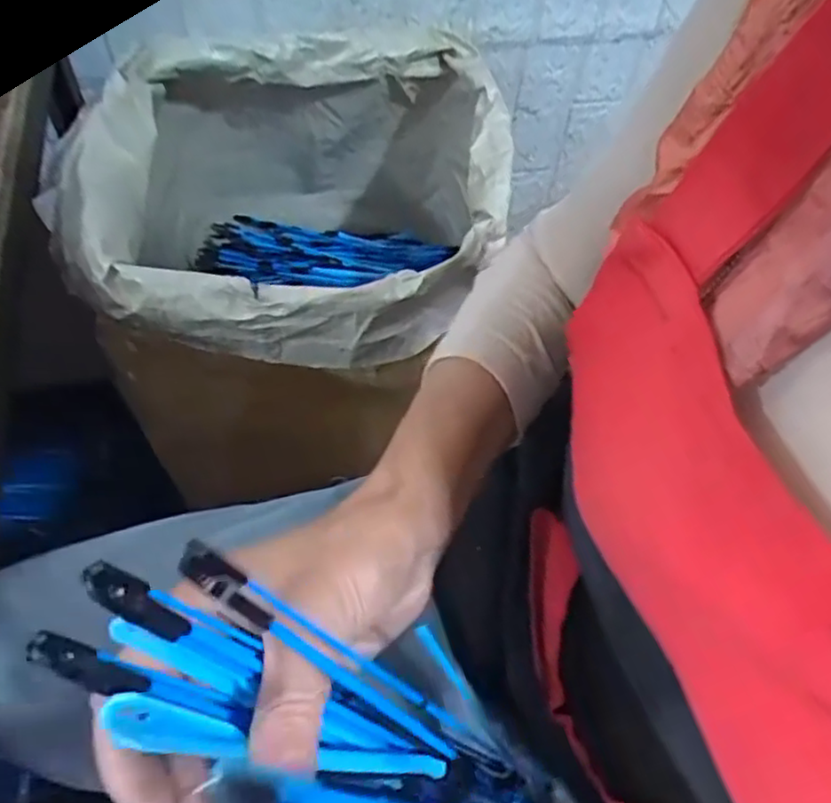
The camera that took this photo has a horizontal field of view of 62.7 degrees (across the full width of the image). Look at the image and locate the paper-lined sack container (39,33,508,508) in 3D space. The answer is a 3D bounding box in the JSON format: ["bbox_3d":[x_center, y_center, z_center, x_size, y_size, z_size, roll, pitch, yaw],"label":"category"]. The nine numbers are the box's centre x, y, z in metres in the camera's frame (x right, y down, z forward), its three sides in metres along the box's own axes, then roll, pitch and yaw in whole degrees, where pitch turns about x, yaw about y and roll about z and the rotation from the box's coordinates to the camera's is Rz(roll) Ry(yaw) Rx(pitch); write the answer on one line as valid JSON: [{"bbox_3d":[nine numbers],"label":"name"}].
[{"bbox_3d":[-0.107,-0.161,0.659,0.355,0.281,0.402,1,58,-1],"label":"paper-lined sack container"}]

